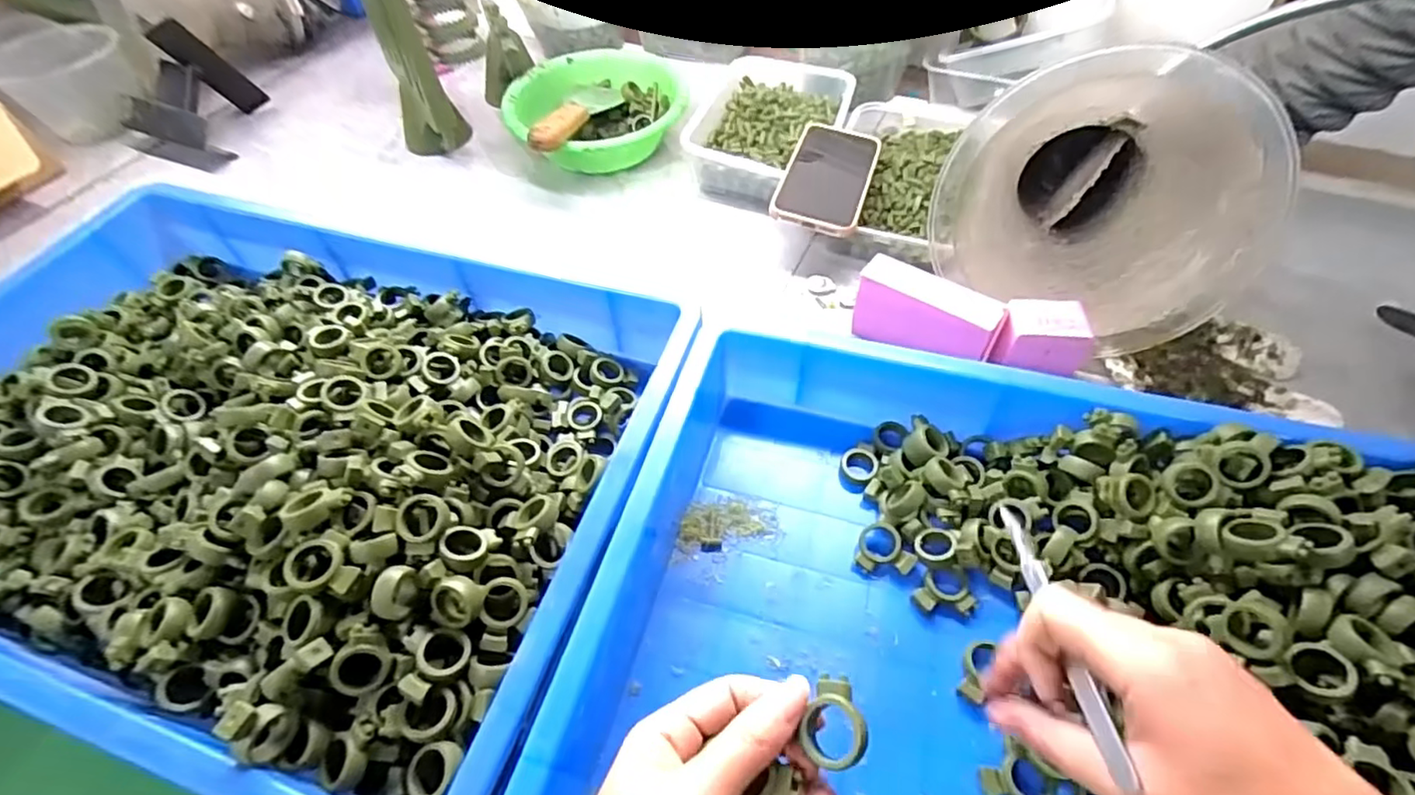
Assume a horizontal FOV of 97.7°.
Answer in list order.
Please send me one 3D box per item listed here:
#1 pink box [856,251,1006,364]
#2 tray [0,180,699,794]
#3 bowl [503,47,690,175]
[{"bbox_3d":[0.174,-0.061,0.501,0.110,0.067,0.037,29,60,23],"label":"pink box"},{"bbox_3d":[-0.324,0.022,0.441,0.571,0.100,0.363,13,55,12],"label":"tray"},{"bbox_3d":[-0.128,-0.328,0.705,0.198,0.082,0.183,-2,53,2],"label":"bowl"}]

